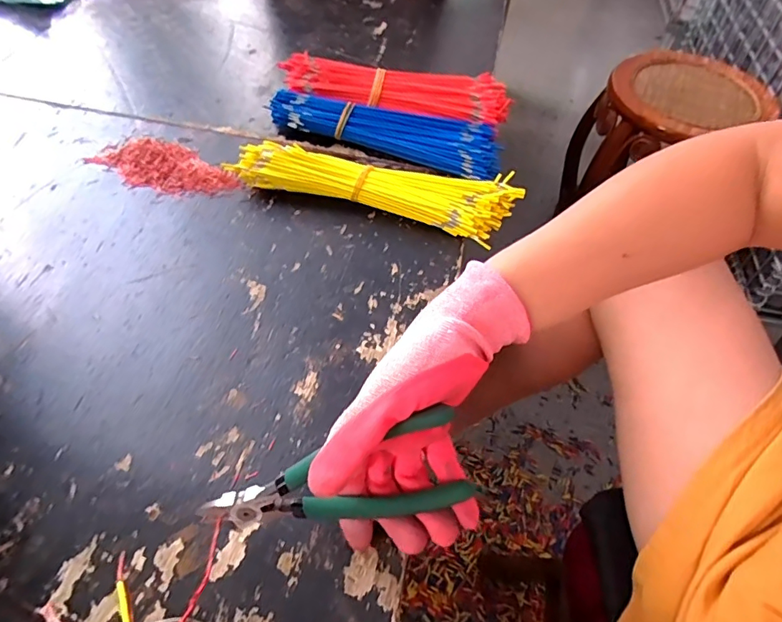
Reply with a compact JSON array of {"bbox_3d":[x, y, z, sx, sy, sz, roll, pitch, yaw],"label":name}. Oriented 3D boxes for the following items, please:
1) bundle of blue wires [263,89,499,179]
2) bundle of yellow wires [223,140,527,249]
[{"bbox_3d":[-0.008,-0.195,0.531,0.248,0.026,0.066,14,54,7],"label":"bundle of blue wires"},{"bbox_3d":[-0.013,-0.125,0.478,0.266,0.031,0.071,13,54,7],"label":"bundle of yellow wires"}]

